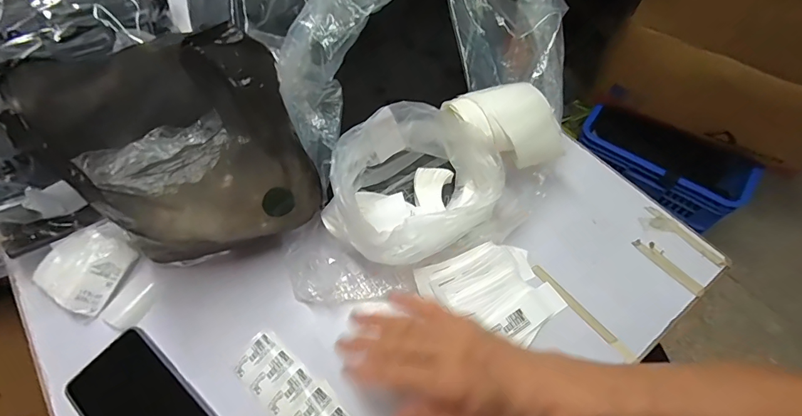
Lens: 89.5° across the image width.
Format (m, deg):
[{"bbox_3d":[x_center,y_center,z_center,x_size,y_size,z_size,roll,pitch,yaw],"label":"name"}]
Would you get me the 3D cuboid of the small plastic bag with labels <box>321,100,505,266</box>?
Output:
[{"bbox_3d":[0.016,-0.020,0.389,0.158,0.106,0.111,-30,63,-14],"label":"small plastic bag with labels"}]

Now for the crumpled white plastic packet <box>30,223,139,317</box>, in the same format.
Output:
[{"bbox_3d":[-0.330,0.060,0.424,0.070,0.033,0.088,19,63,13],"label":"crumpled white plastic packet"}]

